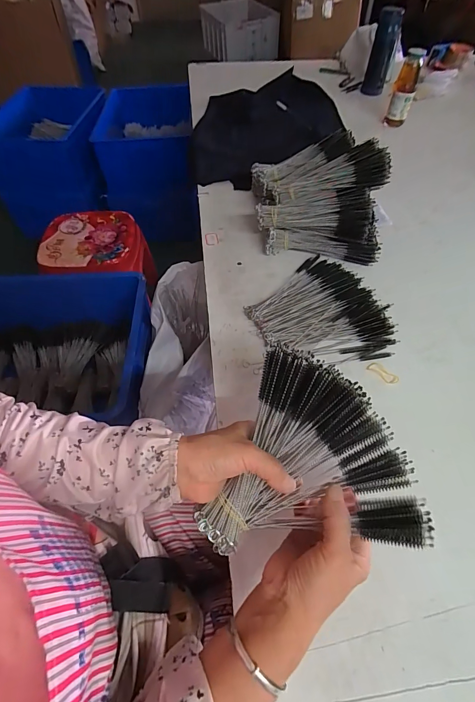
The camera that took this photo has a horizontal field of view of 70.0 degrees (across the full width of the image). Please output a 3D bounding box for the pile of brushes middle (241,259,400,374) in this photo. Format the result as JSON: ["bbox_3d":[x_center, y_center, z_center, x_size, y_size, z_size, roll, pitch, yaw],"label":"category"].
[{"bbox_3d":[0.123,-0.075,0.554,0.216,0.026,0.213,-6,54,-2],"label":"pile of brushes middle"}]

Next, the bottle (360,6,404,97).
[{"bbox_3d":[0.431,-0.891,1.015,0.068,0.192,0.056,14,55,10],"label":"bottle"}]

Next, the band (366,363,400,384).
[{"bbox_3d":[0.210,0.032,0.490,0.045,0.004,0.019,36,70,27],"label":"band"}]

